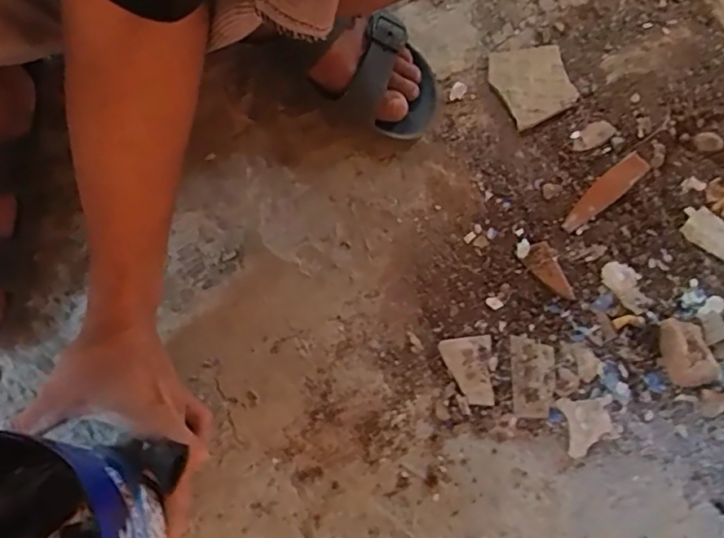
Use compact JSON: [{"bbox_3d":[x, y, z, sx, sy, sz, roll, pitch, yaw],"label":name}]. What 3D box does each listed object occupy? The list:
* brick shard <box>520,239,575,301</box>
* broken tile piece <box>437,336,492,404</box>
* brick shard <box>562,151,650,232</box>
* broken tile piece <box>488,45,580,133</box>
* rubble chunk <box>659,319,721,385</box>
[{"bbox_3d":[0.164,0.003,0.522,0.029,0.008,0.056,-24,77,-8],"label":"brick shard"},{"bbox_3d":[0.089,0.086,0.498,0.041,0.004,0.056,-4,75,-3],"label":"broken tile piece"},{"bbox_3d":[0.222,-0.070,0.541,0.101,0.009,0.023,-39,80,-11],"label":"brick shard"},{"bbox_3d":[0.171,-0.188,0.586,0.078,0.008,0.083,-25,77,-8],"label":"broken tile piece"},{"bbox_3d":[0.268,0.068,0.489,0.038,0.016,0.055,-10,76,-5],"label":"rubble chunk"}]

